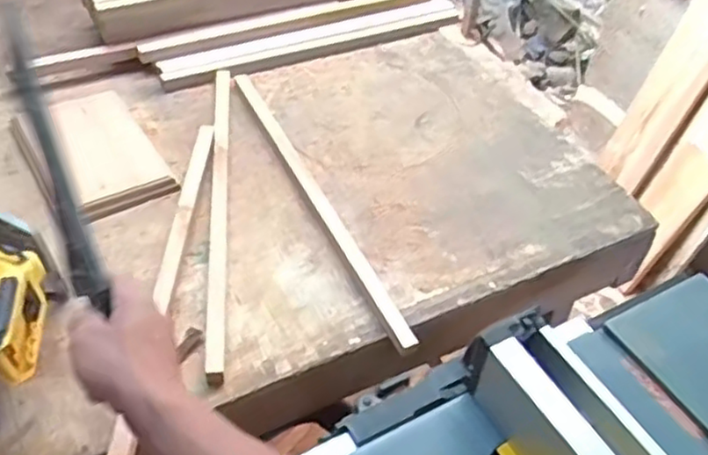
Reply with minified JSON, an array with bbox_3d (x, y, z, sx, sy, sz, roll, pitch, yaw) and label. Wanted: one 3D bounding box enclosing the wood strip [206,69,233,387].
[{"bbox_3d":[-0.156,-0.042,0.814,0.022,0.023,0.500,-2,46,-7],"label":"wood strip"}]

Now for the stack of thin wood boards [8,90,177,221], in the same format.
[{"bbox_3d":[-0.321,-0.095,0.851,0.142,0.024,0.229,-22,52,-24],"label":"stack of thin wood boards"}]

